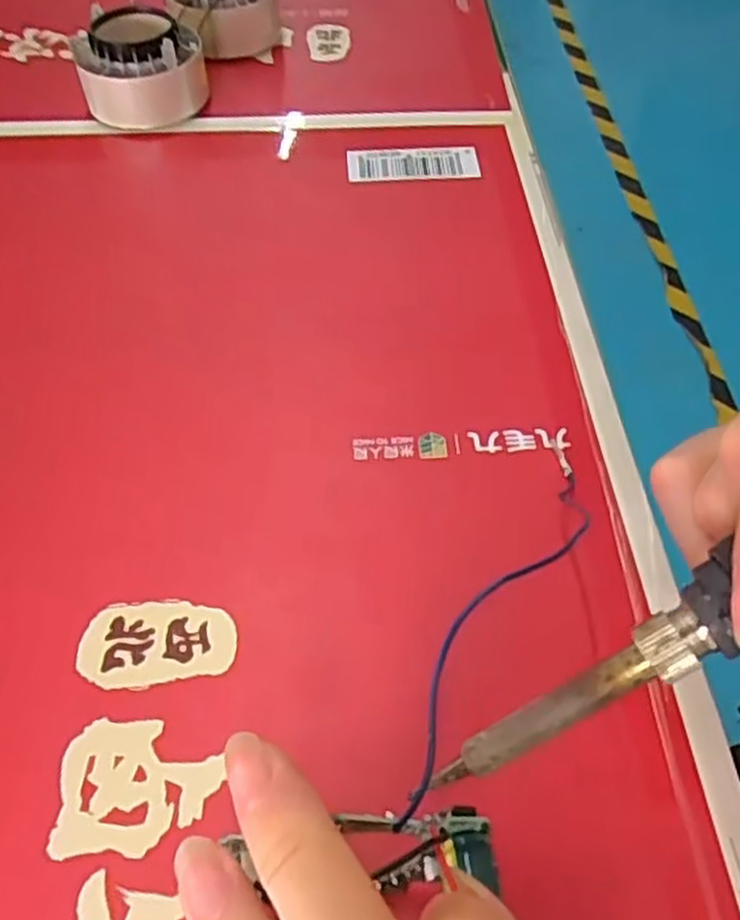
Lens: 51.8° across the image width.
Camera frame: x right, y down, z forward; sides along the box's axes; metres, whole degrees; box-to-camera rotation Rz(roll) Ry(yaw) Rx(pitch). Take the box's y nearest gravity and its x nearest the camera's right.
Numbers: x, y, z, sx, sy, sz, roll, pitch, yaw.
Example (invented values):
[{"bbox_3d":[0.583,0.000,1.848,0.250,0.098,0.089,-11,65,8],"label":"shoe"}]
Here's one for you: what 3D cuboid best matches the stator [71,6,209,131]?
[{"bbox_3d":[-0.120,-0.207,0.404,0.062,0.041,0.058,-7,54,-6],"label":"stator"}]

